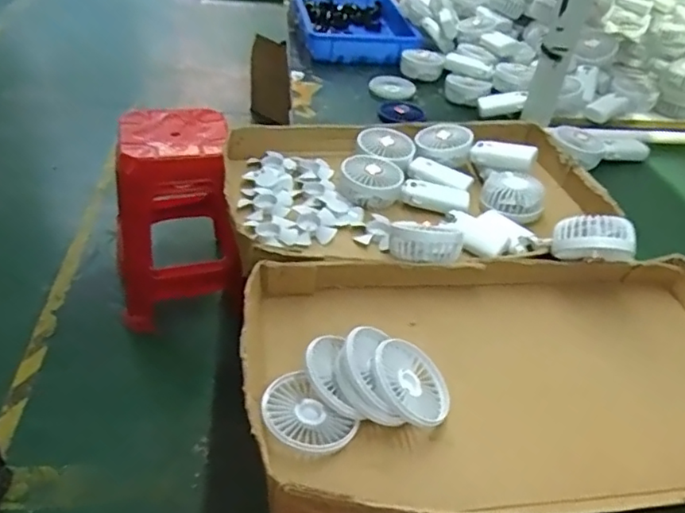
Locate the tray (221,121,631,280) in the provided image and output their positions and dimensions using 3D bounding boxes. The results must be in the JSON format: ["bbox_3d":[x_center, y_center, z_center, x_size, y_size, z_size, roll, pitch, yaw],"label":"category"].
[{"bbox_3d":[0.105,-0.104,0.796,0.495,0.093,0.354,0,40,-8],"label":"tray"}]

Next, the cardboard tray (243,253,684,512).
[{"bbox_3d":[0.177,0.102,0.586,0.518,0.053,0.286,-3,40,-12],"label":"cardboard tray"}]

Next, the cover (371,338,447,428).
[{"bbox_3d":[0.066,0.117,0.557,0.088,0.007,0.074,49,40,-6],"label":"cover"}]

